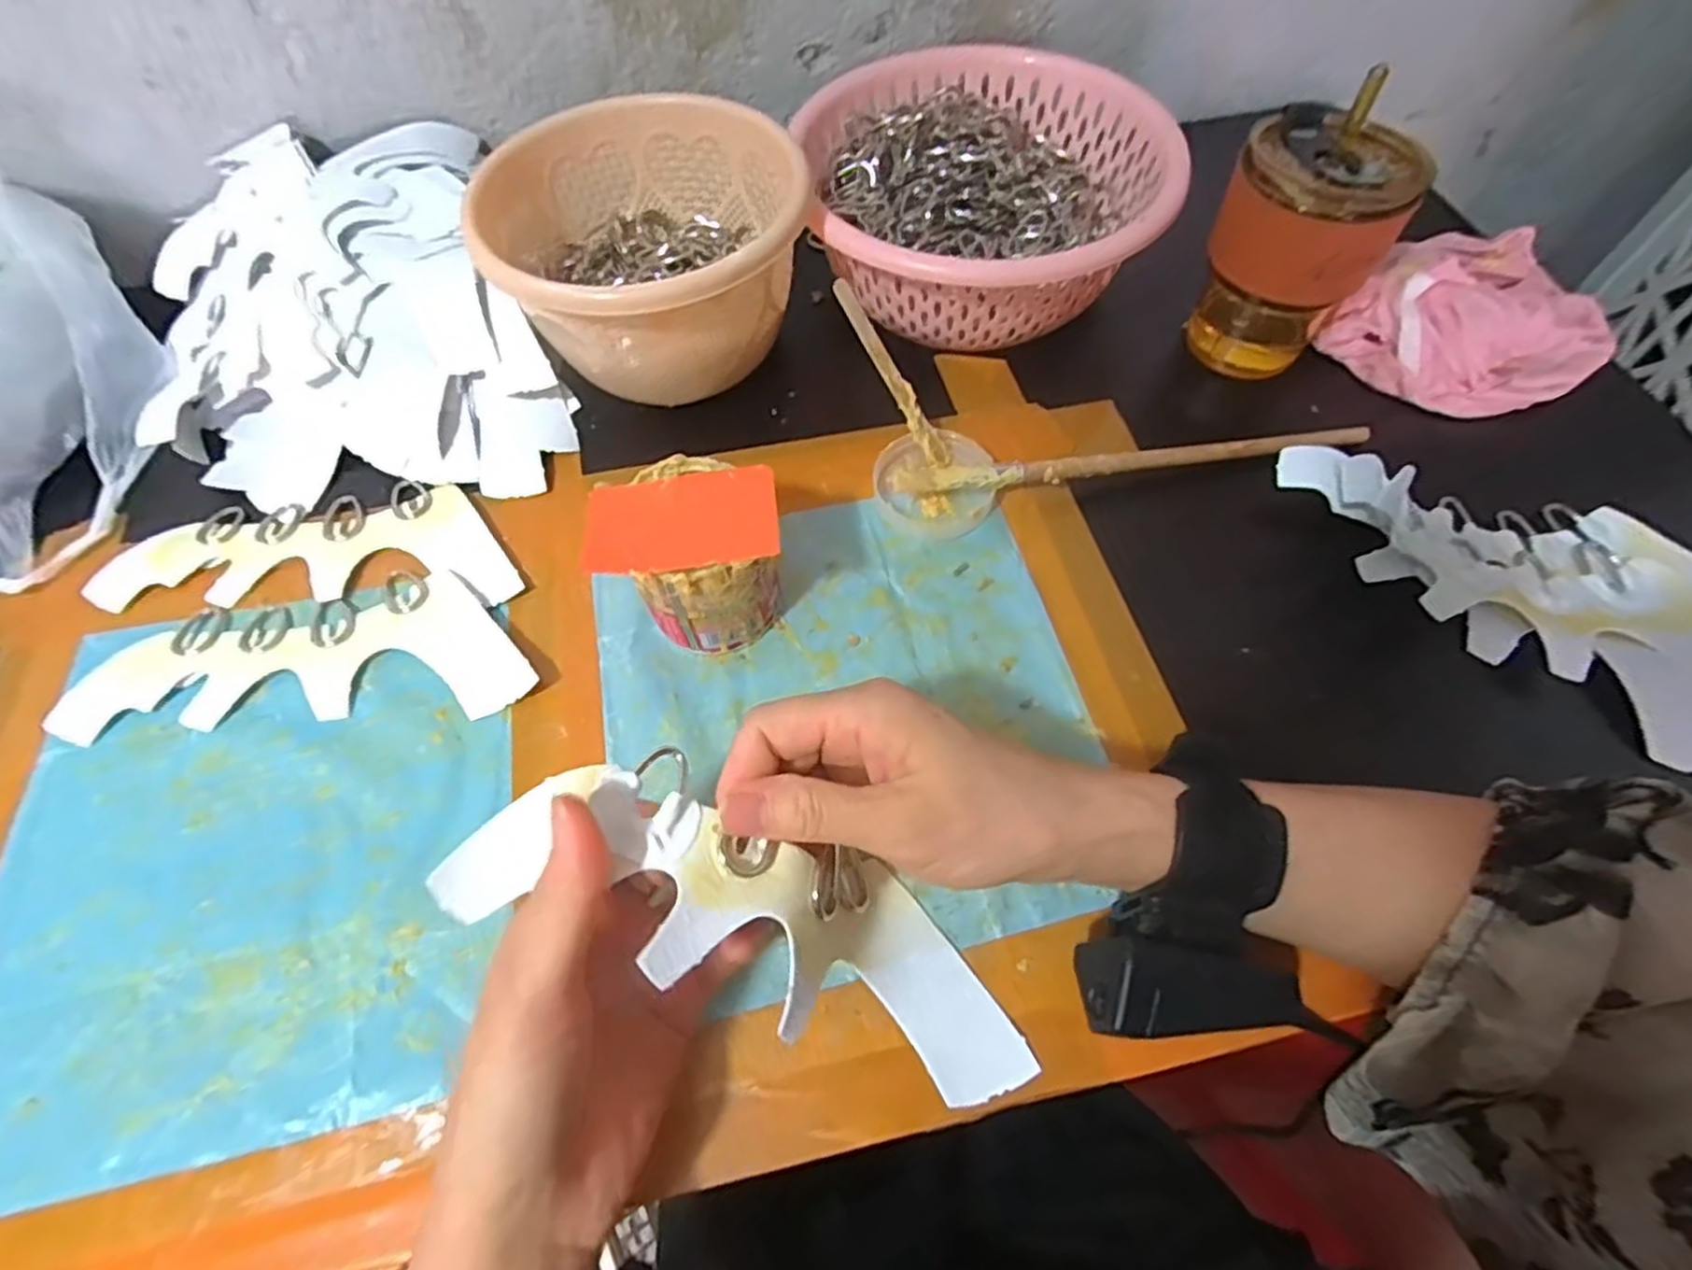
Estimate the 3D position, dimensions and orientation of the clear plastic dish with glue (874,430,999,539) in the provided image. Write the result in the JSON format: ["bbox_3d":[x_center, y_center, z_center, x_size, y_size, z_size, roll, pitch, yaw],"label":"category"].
[{"bbox_3d":[0.051,-0.082,0.399,0.063,0.021,0.060,0,61,0],"label":"clear plastic dish with glue"}]

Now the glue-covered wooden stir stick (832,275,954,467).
[{"bbox_3d":[0.026,-0.140,0.396,0.014,0.006,0.110,-39,107,-18],"label":"glue-covered wooden stir stick"}]

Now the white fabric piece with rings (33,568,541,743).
[{"bbox_3d":[-0.266,0.007,0.366,0.224,0.007,0.078,-4,61,1],"label":"white fabric piece with rings"}]

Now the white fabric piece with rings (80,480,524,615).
[{"bbox_3d":[-0.283,-0.052,0.396,0.220,0.009,0.077,0,61,0],"label":"white fabric piece with rings"}]

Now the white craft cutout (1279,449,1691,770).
[{"bbox_3d":[0.336,-0.034,0.358,0.234,0.030,0.115,31,65,17],"label":"white craft cutout"}]

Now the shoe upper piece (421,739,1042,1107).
[{"bbox_3d":[-0.021,0.102,0.252,0.212,0.030,0.063,34,60,-23],"label":"shoe upper piece"}]

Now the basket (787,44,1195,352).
[{"bbox_3d":[0.084,-0.272,0.454,0.207,0.069,0.210,-1,61,2],"label":"basket"}]

